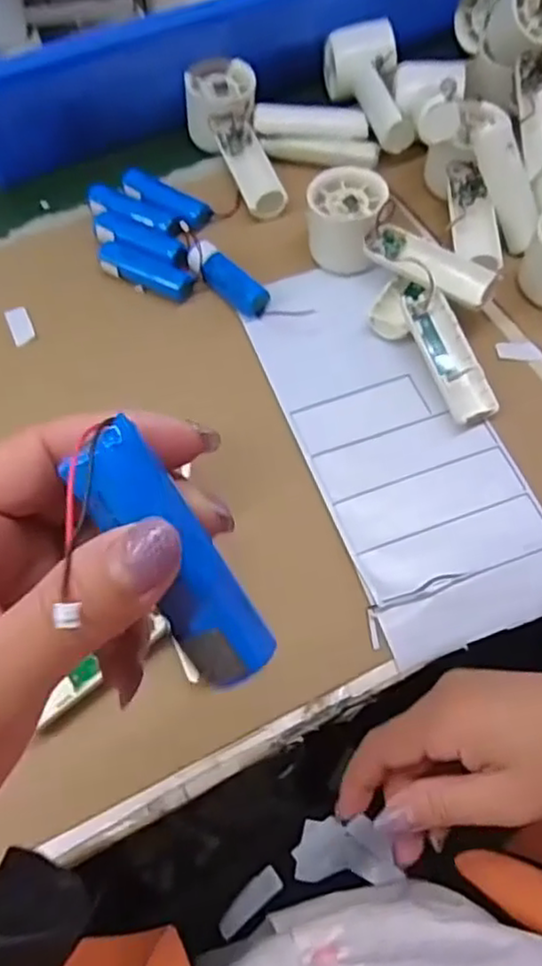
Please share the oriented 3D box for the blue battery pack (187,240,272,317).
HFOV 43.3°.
[{"bbox_3d":[-0.032,-0.151,0.503,0.070,0.021,0.020,41,70,18],"label":"blue battery pack"}]

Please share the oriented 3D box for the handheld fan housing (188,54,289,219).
[{"bbox_3d":[-0.030,-0.281,0.561,0.056,0.044,0.148,-14,64,-7],"label":"handheld fan housing"}]

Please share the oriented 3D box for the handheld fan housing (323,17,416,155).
[{"bbox_3d":[0.082,-0.332,0.581,0.054,0.050,0.133,-5,63,-2],"label":"handheld fan housing"}]

